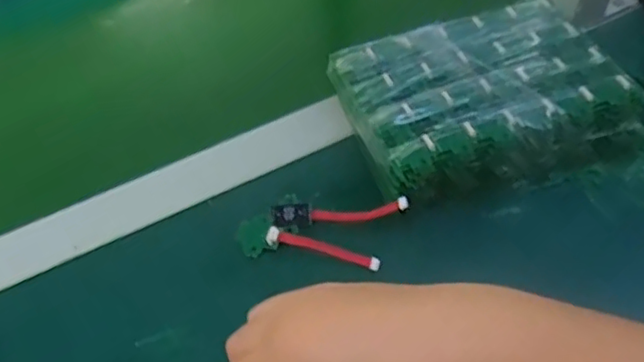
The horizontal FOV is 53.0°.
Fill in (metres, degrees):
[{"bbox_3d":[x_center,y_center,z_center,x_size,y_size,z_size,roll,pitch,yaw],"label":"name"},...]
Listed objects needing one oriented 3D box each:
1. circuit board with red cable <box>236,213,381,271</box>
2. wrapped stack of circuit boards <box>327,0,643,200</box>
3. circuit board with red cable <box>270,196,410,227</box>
[{"bbox_3d":[-0.010,0.040,0.412,0.093,0.005,0.030,12,54,13],"label":"circuit board with red cable"},{"bbox_3d":[0.108,-0.058,0.447,0.181,0.046,0.128,-16,53,-9],"label":"wrapped stack of circuit boards"},{"bbox_3d":[0.011,0.020,0.419,0.091,0.008,0.016,-5,51,17],"label":"circuit board with red cable"}]

